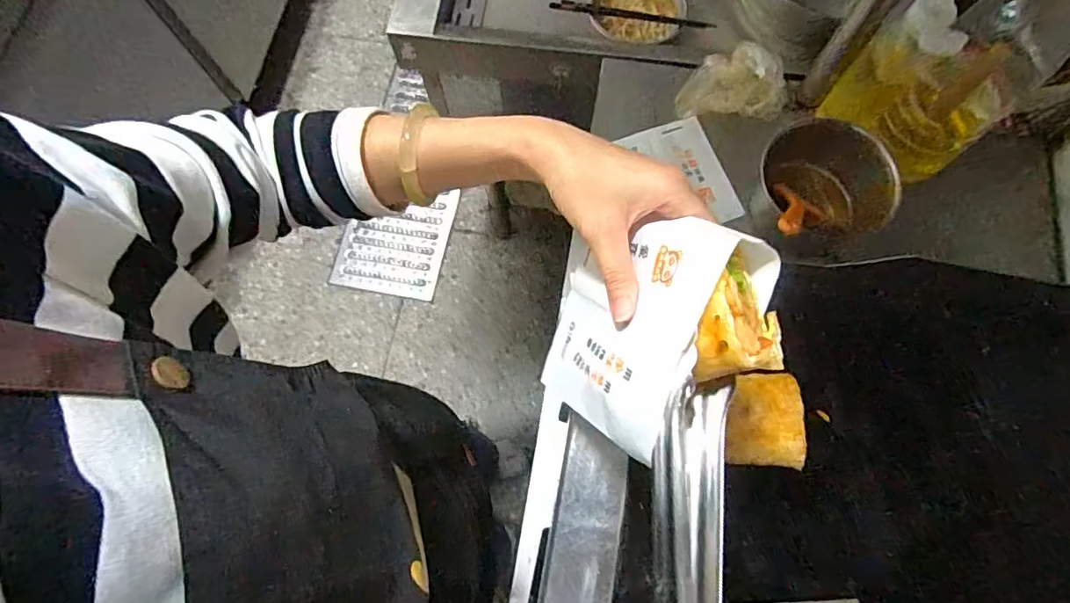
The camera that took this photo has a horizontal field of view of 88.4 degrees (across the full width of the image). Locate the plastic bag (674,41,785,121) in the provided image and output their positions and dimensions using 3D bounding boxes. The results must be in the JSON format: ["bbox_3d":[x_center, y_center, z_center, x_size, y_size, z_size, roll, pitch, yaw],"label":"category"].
[{"bbox_3d":[0.257,-0.289,0.745,0.144,0.050,0.101,-12,73,-3],"label":"plastic bag"}]

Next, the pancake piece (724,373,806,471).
[{"bbox_3d":[0.187,0.096,0.454,0.065,0.035,0.075,2,73,2],"label":"pancake piece"}]

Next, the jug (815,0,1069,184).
[{"bbox_3d":[0.446,-0.256,0.586,0.099,0.250,0.157,-40,76,-10],"label":"jug"}]

